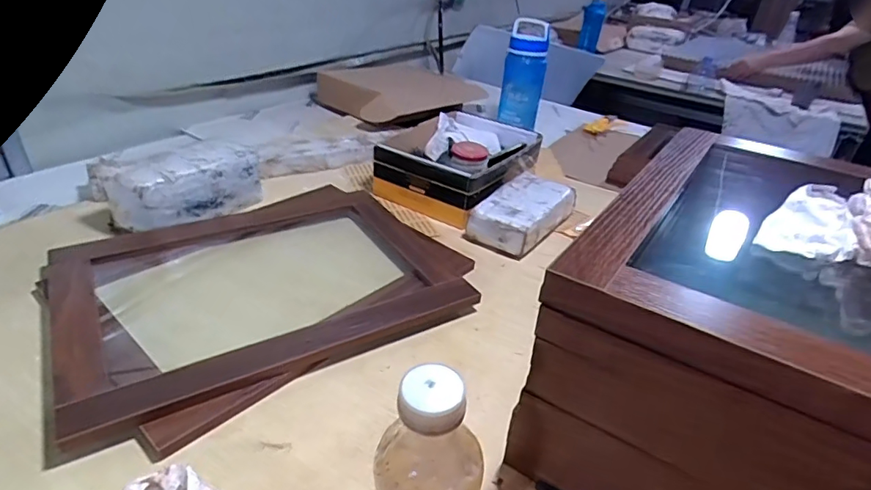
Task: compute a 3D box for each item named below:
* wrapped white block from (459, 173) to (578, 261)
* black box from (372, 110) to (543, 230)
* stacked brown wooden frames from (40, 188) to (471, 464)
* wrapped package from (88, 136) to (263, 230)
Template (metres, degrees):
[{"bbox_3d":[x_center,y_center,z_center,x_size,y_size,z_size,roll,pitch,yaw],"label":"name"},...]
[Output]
[{"bbox_3d":[0.150,-0.062,0.893,0.104,0.059,0.221,22,35,26],"label":"wrapped white block"},{"bbox_3d":[0.046,-0.176,1.010,0.235,0.104,0.326,21,35,24],"label":"black box"},{"bbox_3d":[-0.226,0.041,0.698,0.512,0.037,0.384,-20,39,-35],"label":"stacked brown wooden frames"},{"bbox_3d":[-0.405,-0.099,0.829,0.110,0.106,0.232,22,35,25],"label":"wrapped package"}]

